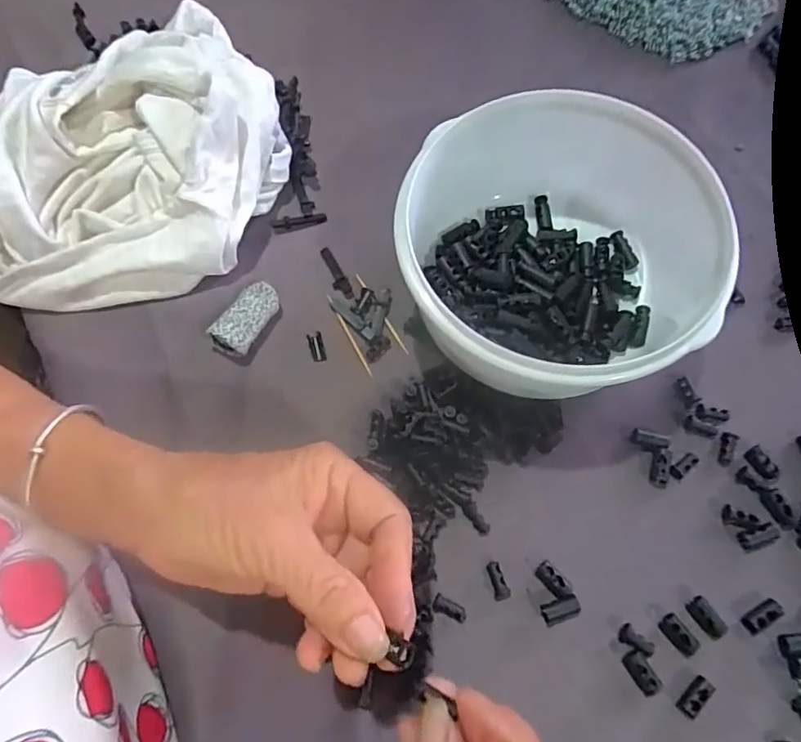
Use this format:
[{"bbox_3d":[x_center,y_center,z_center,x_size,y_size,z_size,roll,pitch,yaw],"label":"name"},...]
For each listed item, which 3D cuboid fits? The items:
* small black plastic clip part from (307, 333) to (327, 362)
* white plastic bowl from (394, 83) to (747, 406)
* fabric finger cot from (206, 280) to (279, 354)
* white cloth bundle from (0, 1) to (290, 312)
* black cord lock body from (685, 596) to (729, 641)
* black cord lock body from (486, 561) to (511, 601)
[{"bbox_3d":[-0.050,-0.014,0.324,0.008,0.004,0.018,-15,71,-3],"label":"small black plastic clip part"},{"bbox_3d":[0.077,-0.061,0.296,0.156,0.076,0.153,-1,71,2],"label":"white plastic bowl"},{"bbox_3d":[-0.091,-0.031,0.324,0.023,0.018,0.047,27,75,11],"label":"fabric finger cot"},{"bbox_3d":[-0.172,-0.130,0.337,0.197,0.063,0.162,-10,71,-1],"label":"white cloth bundle"},{"bbox_3d":[0.154,0.124,0.270,0.012,0.005,0.021,-34,73,-9],"label":"black cord lock body"},{"bbox_3d":[0.050,0.108,0.279,0.008,0.007,0.019,-16,71,-3],"label":"black cord lock body"}]

